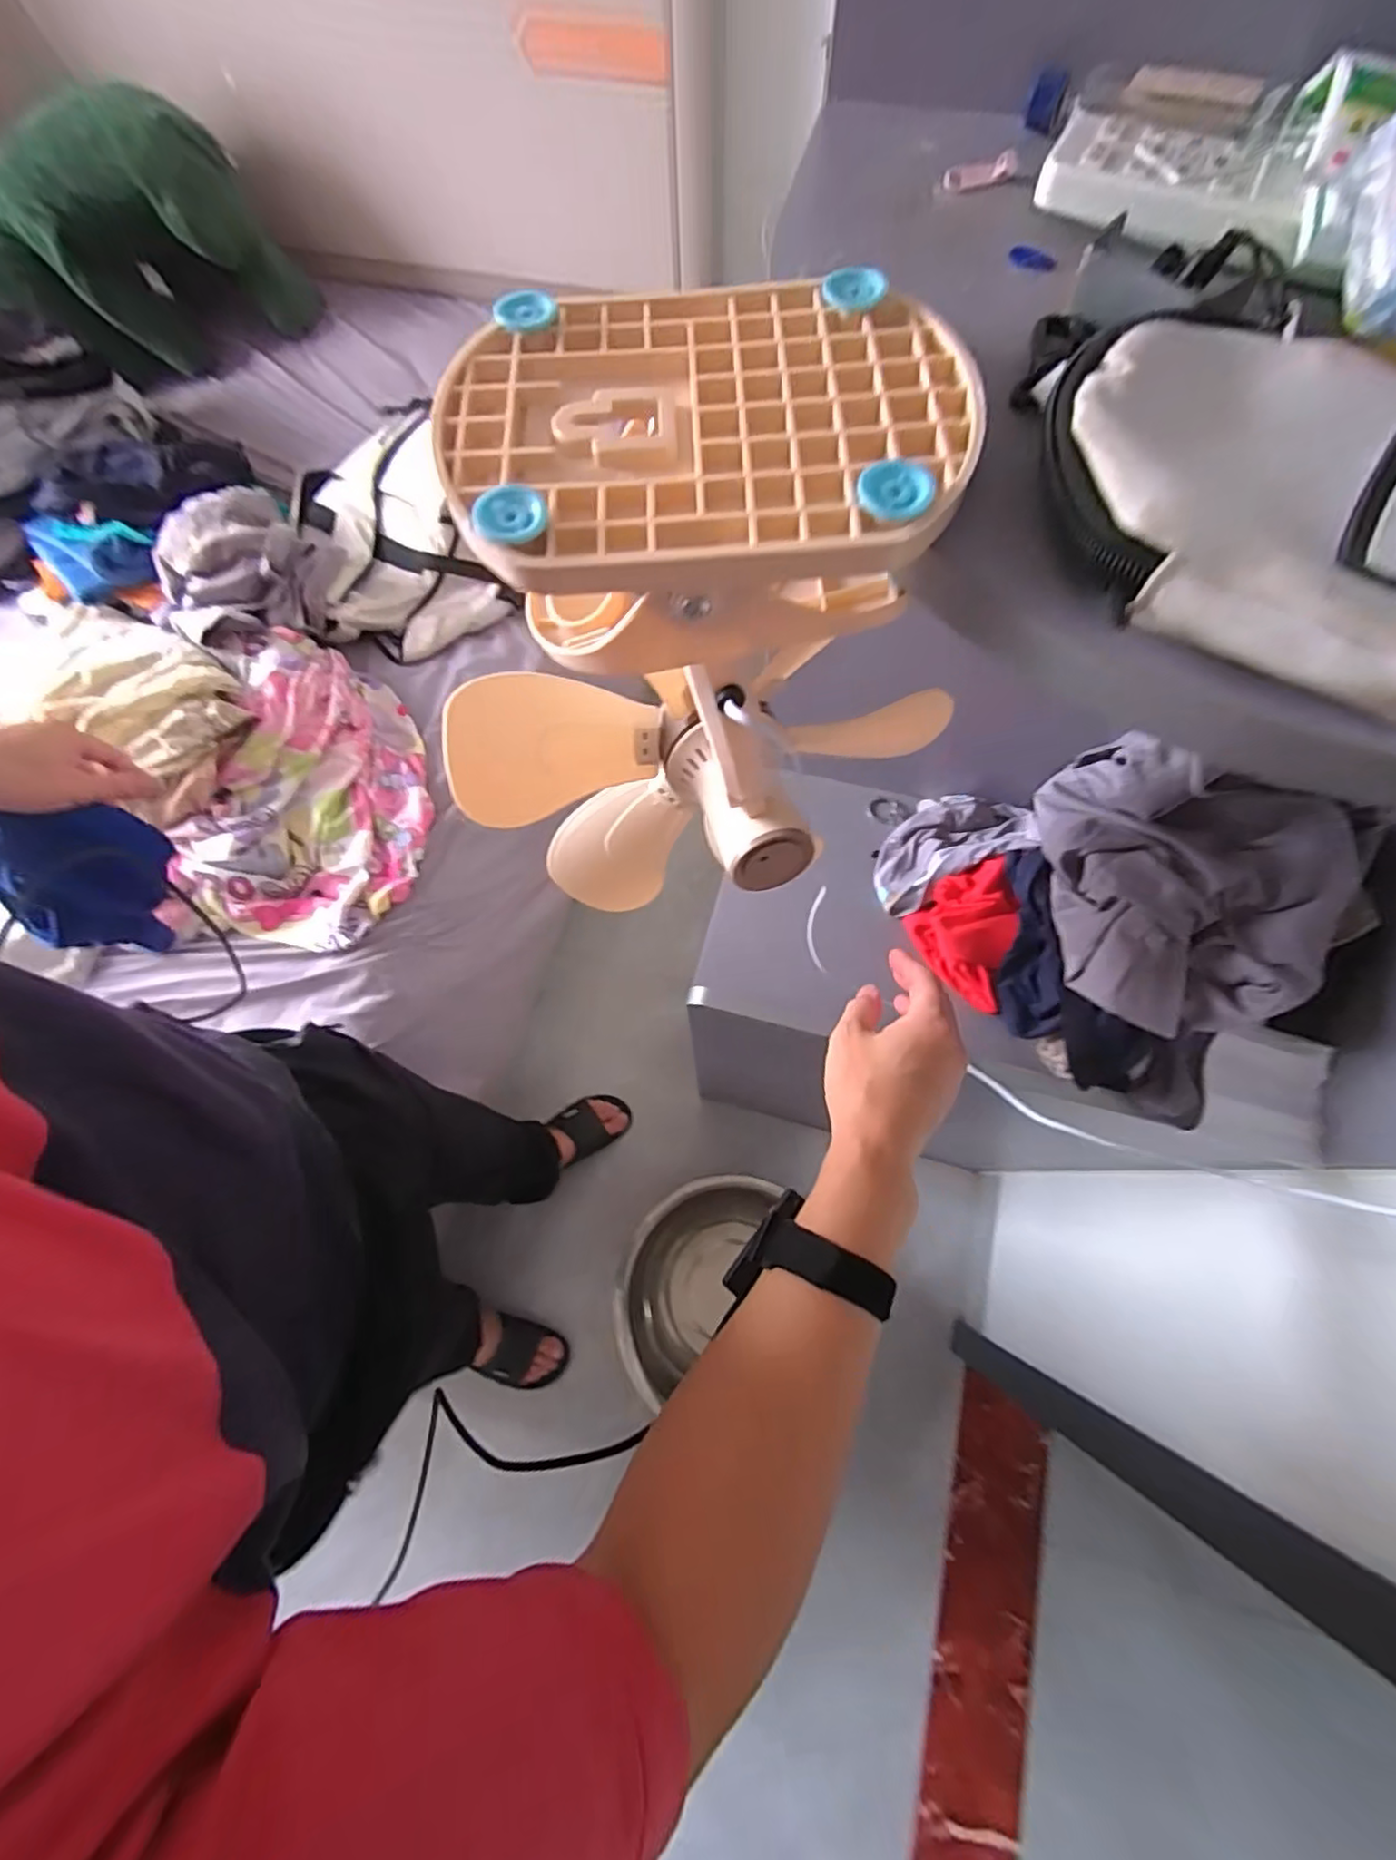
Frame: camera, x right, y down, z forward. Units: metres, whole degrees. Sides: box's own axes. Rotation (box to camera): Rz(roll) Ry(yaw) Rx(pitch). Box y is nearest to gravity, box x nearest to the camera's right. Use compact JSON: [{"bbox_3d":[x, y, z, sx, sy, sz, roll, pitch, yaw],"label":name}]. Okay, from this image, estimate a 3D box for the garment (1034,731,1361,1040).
[{"bbox_3d":[0.375,-0.038,0.491,0.174,0.092,0.210,-2,70,1],"label":"garment"}]

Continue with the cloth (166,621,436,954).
[{"bbox_3d":[-0.510,-0.199,0.880,0.262,0.104,0.422,-1,70,2],"label":"cloth"}]

